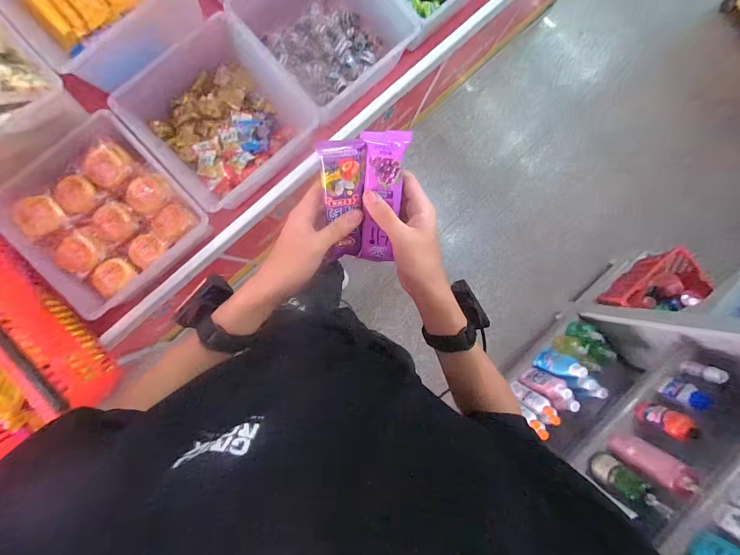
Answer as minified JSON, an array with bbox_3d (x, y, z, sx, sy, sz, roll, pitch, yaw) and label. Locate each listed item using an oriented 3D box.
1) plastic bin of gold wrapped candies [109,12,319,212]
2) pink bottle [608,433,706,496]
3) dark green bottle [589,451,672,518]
[{"bbox_3d":[-0.320,-0.360,0.742,0.260,0.129,0.334,45,85,-5],"label":"plastic bin of gold wrapped candies"},{"bbox_3d":[0.851,0.553,1.002,0.080,0.271,0.081,27,87,-6],"label":"pink bottle"},{"bbox_3d":[0.751,0.601,0.986,0.052,0.216,0.078,42,85,-5],"label":"dark green bottle"}]

